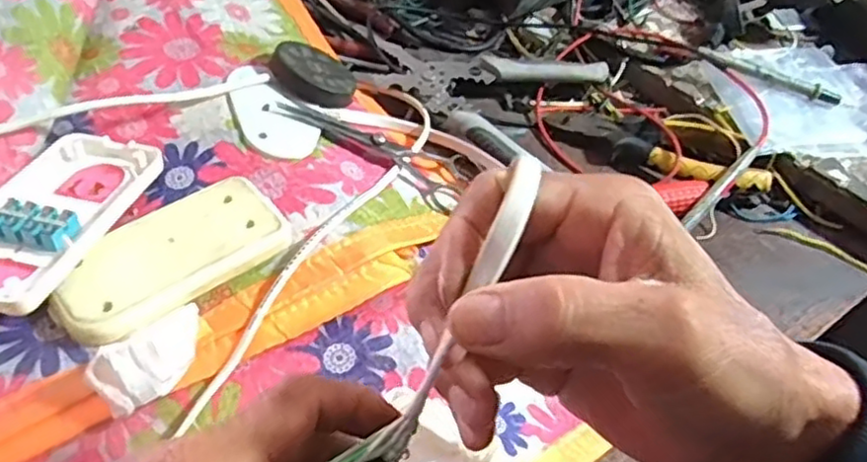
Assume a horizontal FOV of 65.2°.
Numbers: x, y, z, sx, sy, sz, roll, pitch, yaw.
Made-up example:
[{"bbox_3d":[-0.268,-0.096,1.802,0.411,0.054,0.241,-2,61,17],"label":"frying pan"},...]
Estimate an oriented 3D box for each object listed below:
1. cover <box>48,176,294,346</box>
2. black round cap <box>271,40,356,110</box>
[{"bbox_3d":[-0.134,0.012,0.345,0.113,0.011,0.057,-33,57,-30],"label":"cover"},{"bbox_3d":[-0.080,-0.104,0.453,0.050,0.015,0.058,-12,58,-42],"label":"black round cap"}]

